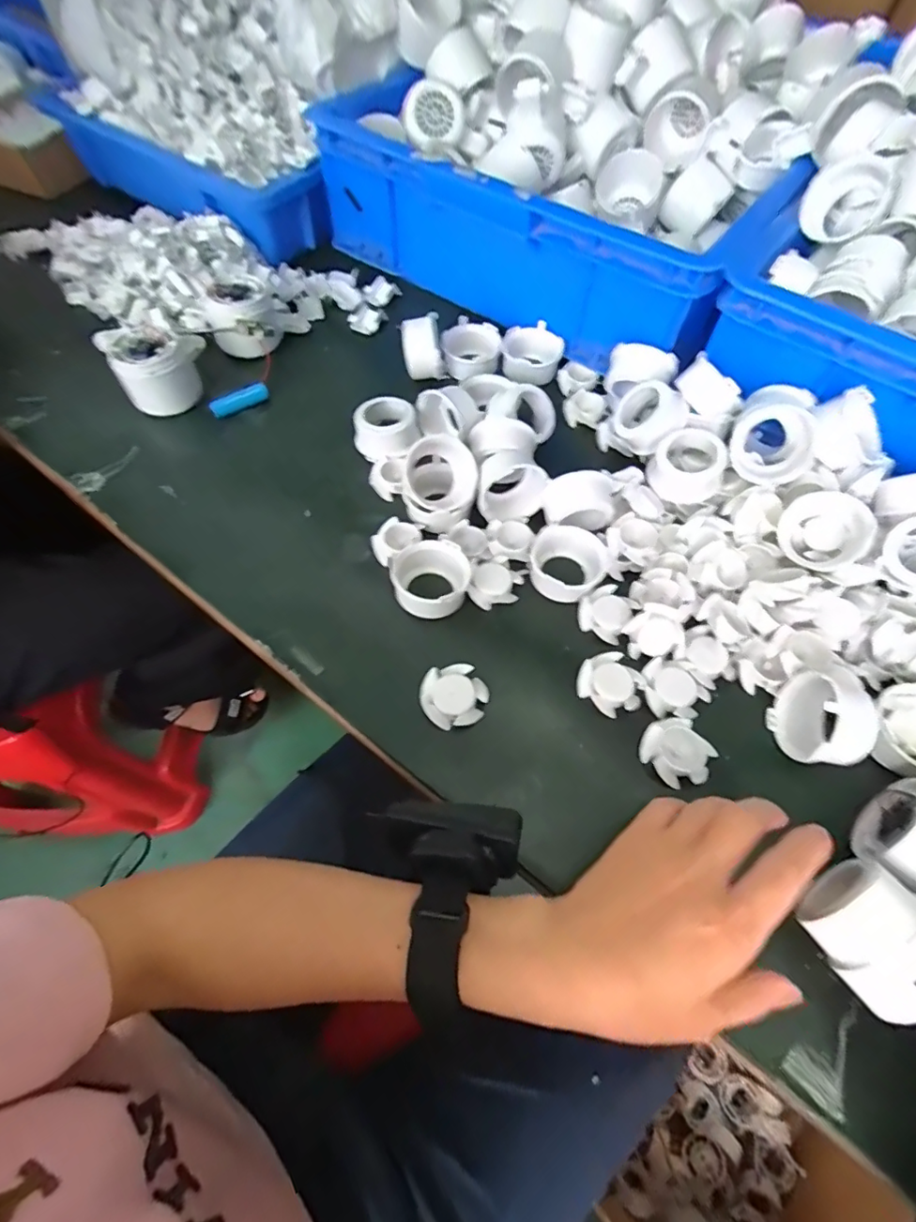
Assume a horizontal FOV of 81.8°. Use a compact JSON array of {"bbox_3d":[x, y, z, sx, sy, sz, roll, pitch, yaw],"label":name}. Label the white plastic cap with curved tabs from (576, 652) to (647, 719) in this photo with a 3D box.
[{"bbox_3d":[0.101,0.047,0.346,0.041,0.009,0.038,0,61,0],"label":"white plastic cap with curved tabs"}]

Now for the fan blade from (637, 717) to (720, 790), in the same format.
[{"bbox_3d":[0.134,0.087,0.324,0.037,0.011,0.040,-22,63,-12],"label":"fan blade"}]

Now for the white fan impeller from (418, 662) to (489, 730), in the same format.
[{"bbox_3d":[-0.003,0.055,0.340,0.042,0.011,0.038,-7,61,-4],"label":"white fan impeller"}]

